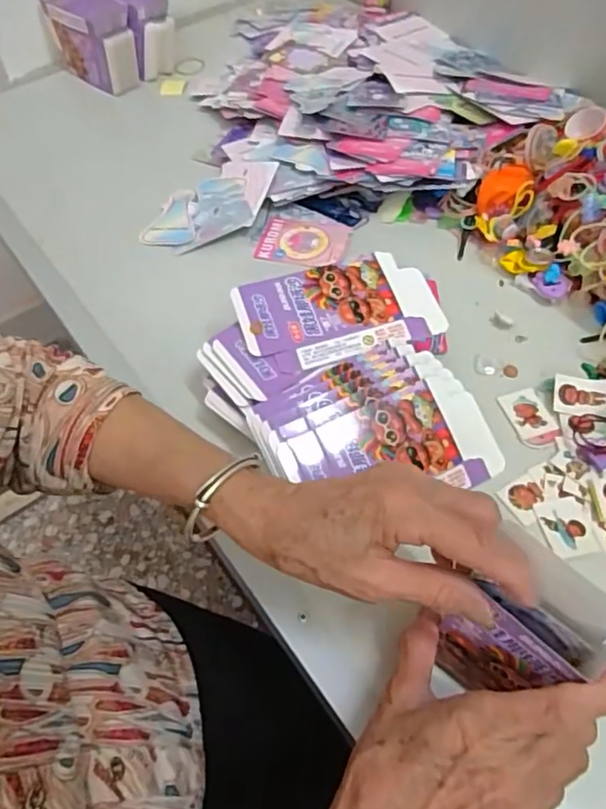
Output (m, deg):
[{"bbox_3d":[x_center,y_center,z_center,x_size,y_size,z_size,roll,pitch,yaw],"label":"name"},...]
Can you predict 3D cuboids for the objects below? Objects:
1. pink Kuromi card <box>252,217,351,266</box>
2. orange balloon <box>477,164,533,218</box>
[{"bbox_3d":[0.000,-0.161,0.573,0.084,0.004,0.066,10,57,11],"label":"pink Kuromi card"},{"bbox_3d":[0.191,-0.202,0.553,0.044,0.041,0.044,12,58,12],"label":"orange balloon"}]

